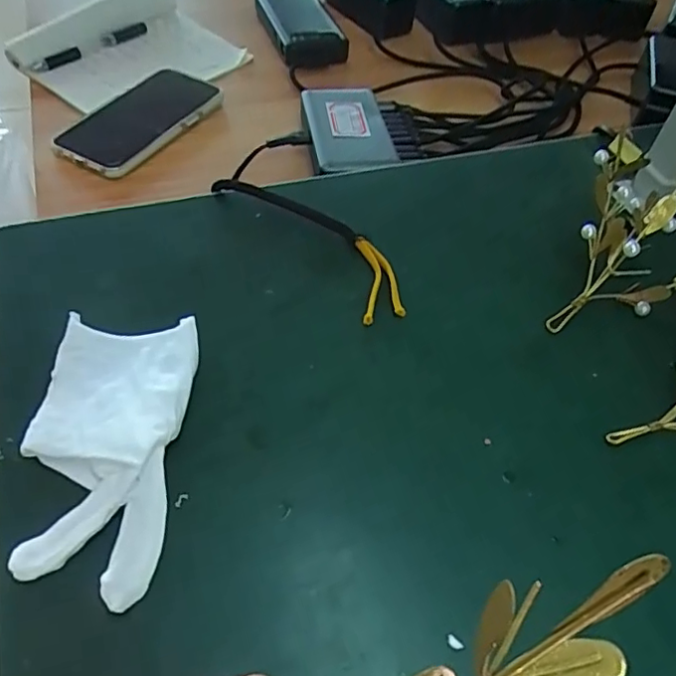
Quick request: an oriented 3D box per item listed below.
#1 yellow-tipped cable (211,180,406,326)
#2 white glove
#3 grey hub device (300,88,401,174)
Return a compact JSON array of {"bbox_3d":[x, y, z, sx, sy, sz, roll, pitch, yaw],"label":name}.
[{"bbox_3d":[-0.017,-0.075,0.433,0.051,0.013,0.180,-35,63,-28],"label":"yellow-tipped cable"},{"bbox_3d":[-0.125,0.054,0.314,0.077,0.020,0.155,5,52,-2],"label":"white glove"},{"bbox_3d":[0.010,-0.197,0.553,0.075,0.018,0.149,-5,53,-9],"label":"grey hub device"}]

